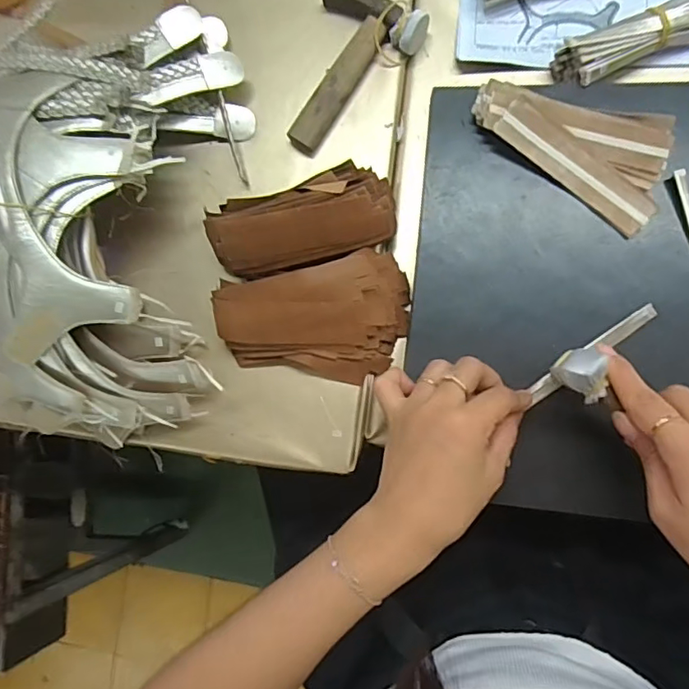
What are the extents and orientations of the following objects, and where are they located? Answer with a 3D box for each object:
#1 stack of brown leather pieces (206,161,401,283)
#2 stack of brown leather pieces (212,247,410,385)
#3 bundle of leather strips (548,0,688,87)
[{"bbox_3d":[-0.033,-0.093,0.412,0.140,0.058,0.064,-17,82,9],"label":"stack of brown leather pieces"},{"bbox_3d":[-0.024,-0.015,0.404,0.141,0.032,0.087,-10,83,9],"label":"stack of brown leather pieces"},{"bbox_3d":[0.221,-0.222,0.389,0.130,0.039,0.032,-20,81,8],"label":"bundle of leather strips"}]

